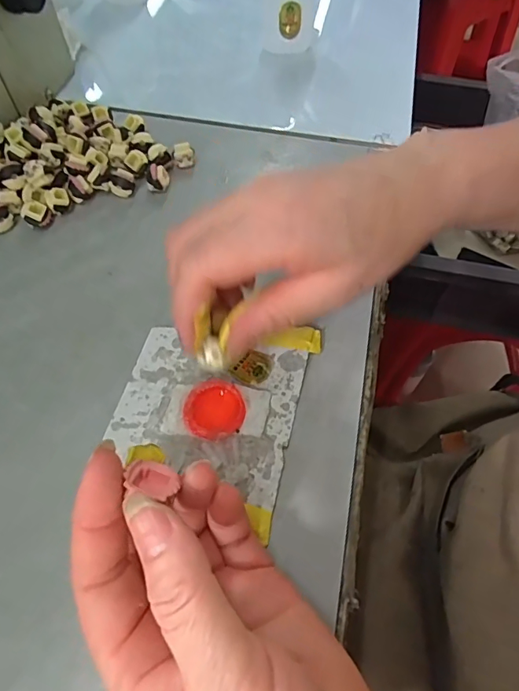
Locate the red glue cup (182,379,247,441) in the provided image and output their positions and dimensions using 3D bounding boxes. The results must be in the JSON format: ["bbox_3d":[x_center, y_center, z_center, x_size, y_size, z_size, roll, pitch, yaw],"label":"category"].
[{"bbox_3d":[-0.022,0.032,0.231,0.029,0.006,0.030,0,60,0],"label":"red glue cup"}]

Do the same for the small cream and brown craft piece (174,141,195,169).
[{"bbox_3d":[-0.053,-0.135,0.325,0.013,0.013,0.012,-3,60,-2],"label":"small cream and brown craft piece"}]

